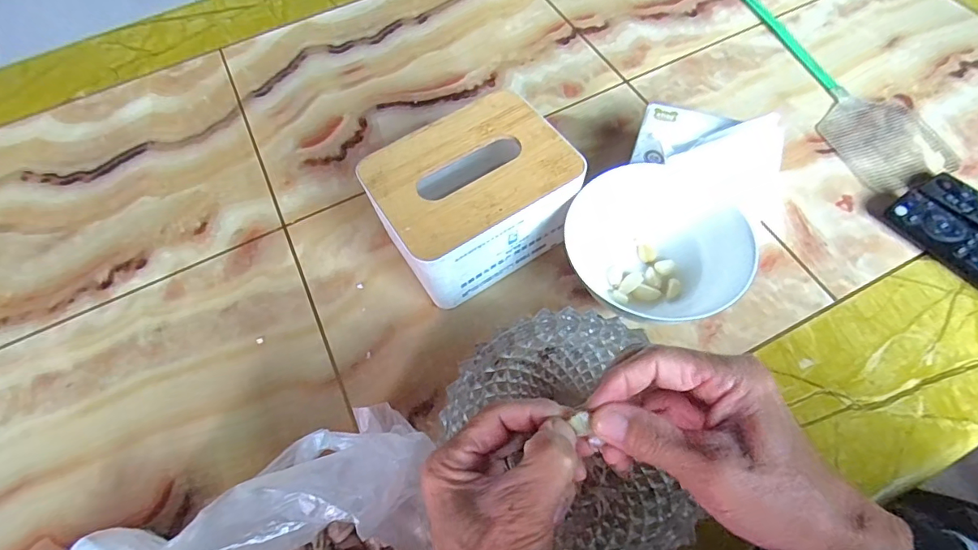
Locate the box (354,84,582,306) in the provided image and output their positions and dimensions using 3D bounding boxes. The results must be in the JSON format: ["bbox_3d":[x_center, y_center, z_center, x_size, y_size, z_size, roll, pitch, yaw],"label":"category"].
[{"bbox_3d":[-0.014,-0.062,0.421,0.155,0.093,0.120,-31,63,-13],"label":"box"}]

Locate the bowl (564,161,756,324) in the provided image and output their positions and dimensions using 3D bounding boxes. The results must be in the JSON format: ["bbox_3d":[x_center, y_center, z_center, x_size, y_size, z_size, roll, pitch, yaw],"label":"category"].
[{"bbox_3d":[0.136,-0.023,0.407,0.140,0.068,0.120,9,62,9],"label":"bowl"}]

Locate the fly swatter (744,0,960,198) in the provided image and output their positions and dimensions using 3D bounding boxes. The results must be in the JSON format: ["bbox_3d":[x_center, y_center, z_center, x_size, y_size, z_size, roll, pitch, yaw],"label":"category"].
[{"bbox_3d":[0.362,-0.280,0.565,0.104,0.012,0.455,-13,61,-3],"label":"fly swatter"}]

